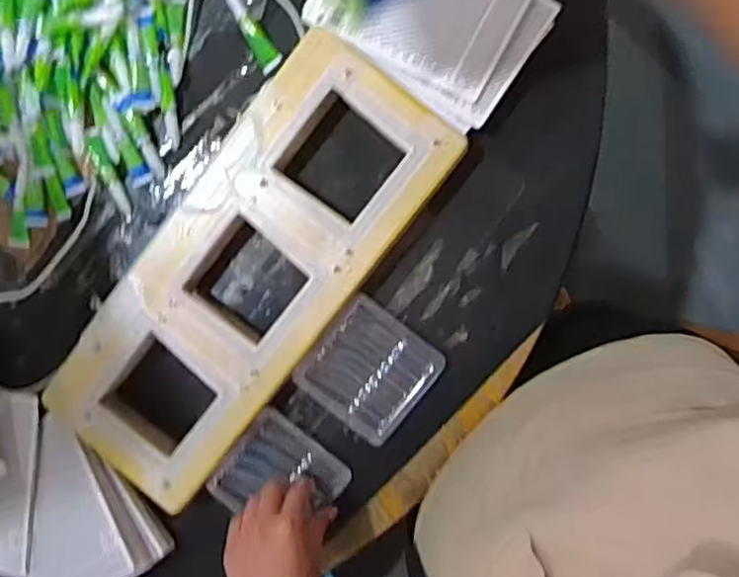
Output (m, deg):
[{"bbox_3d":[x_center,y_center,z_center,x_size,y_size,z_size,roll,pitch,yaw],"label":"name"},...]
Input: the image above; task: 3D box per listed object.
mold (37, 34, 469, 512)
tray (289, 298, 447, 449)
[{"bbox_3d":[-0.109,-0.011,0.574,0.163,0.022,0.425,40,97,4],"label":"mold"},{"bbox_3d":[0.000,0.074,0.585,0.102,0.012,0.108,40,97,4],"label":"tray"}]

